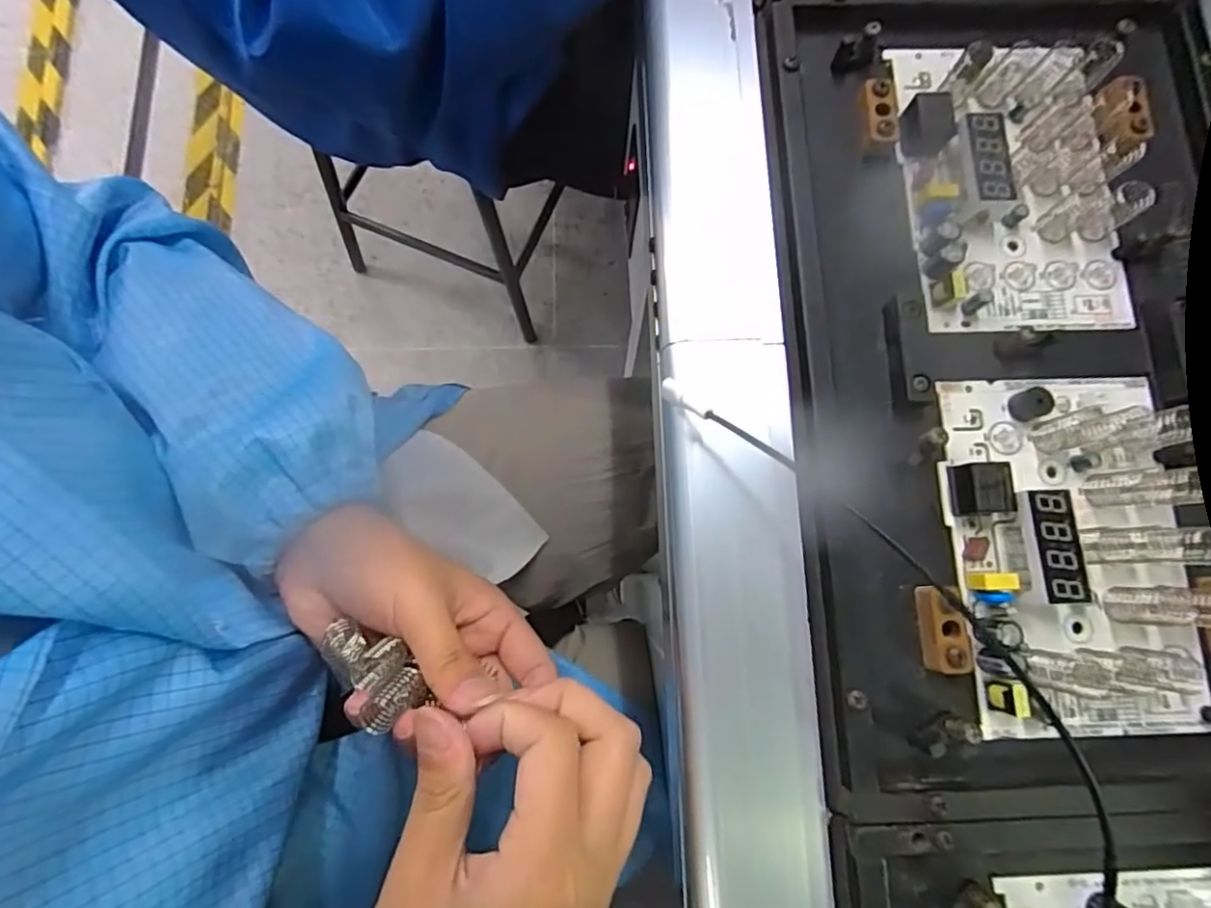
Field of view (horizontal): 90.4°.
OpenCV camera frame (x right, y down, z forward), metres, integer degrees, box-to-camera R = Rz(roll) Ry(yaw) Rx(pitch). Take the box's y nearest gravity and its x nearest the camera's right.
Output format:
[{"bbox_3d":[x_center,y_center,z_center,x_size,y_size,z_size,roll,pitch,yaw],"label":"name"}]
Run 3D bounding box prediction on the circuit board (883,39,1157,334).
[{"bbox_3d":[0.173,-0.120,0.255,0.087,0.022,0.135,-6,80,-1],"label":"circuit board"}]

